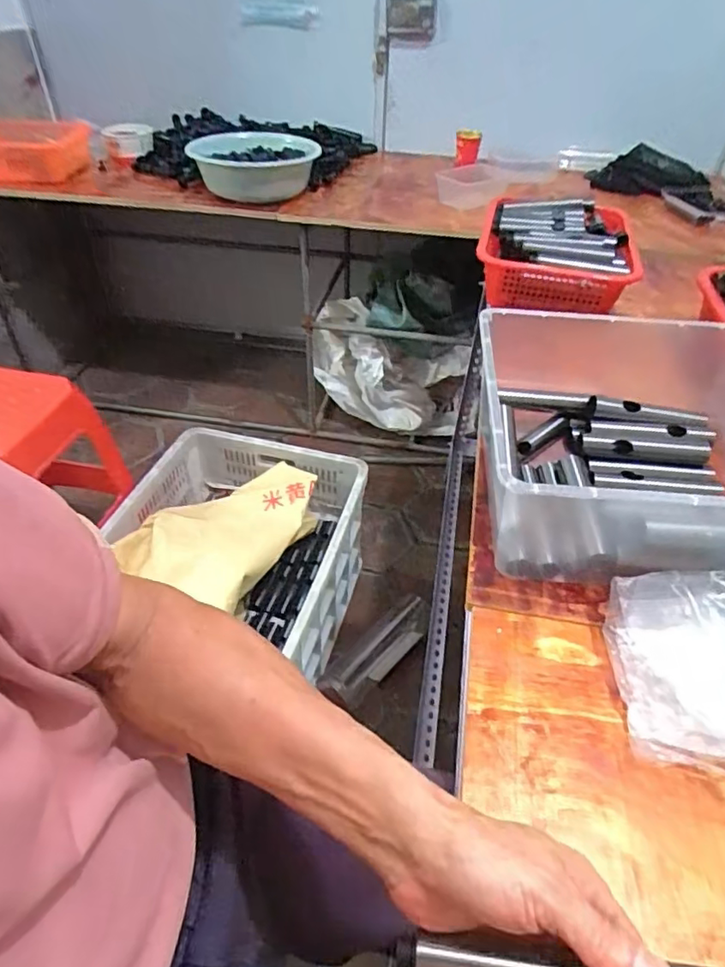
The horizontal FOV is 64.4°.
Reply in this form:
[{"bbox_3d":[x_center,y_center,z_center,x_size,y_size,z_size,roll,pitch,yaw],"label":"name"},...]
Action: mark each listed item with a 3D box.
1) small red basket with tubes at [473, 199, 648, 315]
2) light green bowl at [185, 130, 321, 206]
[{"bbox_3d":[0.336,-0.398,1.009,0.251,0.104,0.304,13,44,11],"label":"small red basket with tubes"},{"bbox_3d":[-0.255,-0.745,1.370,0.280,0.107,0.306,1,43,-1],"label":"light green bowl"}]

